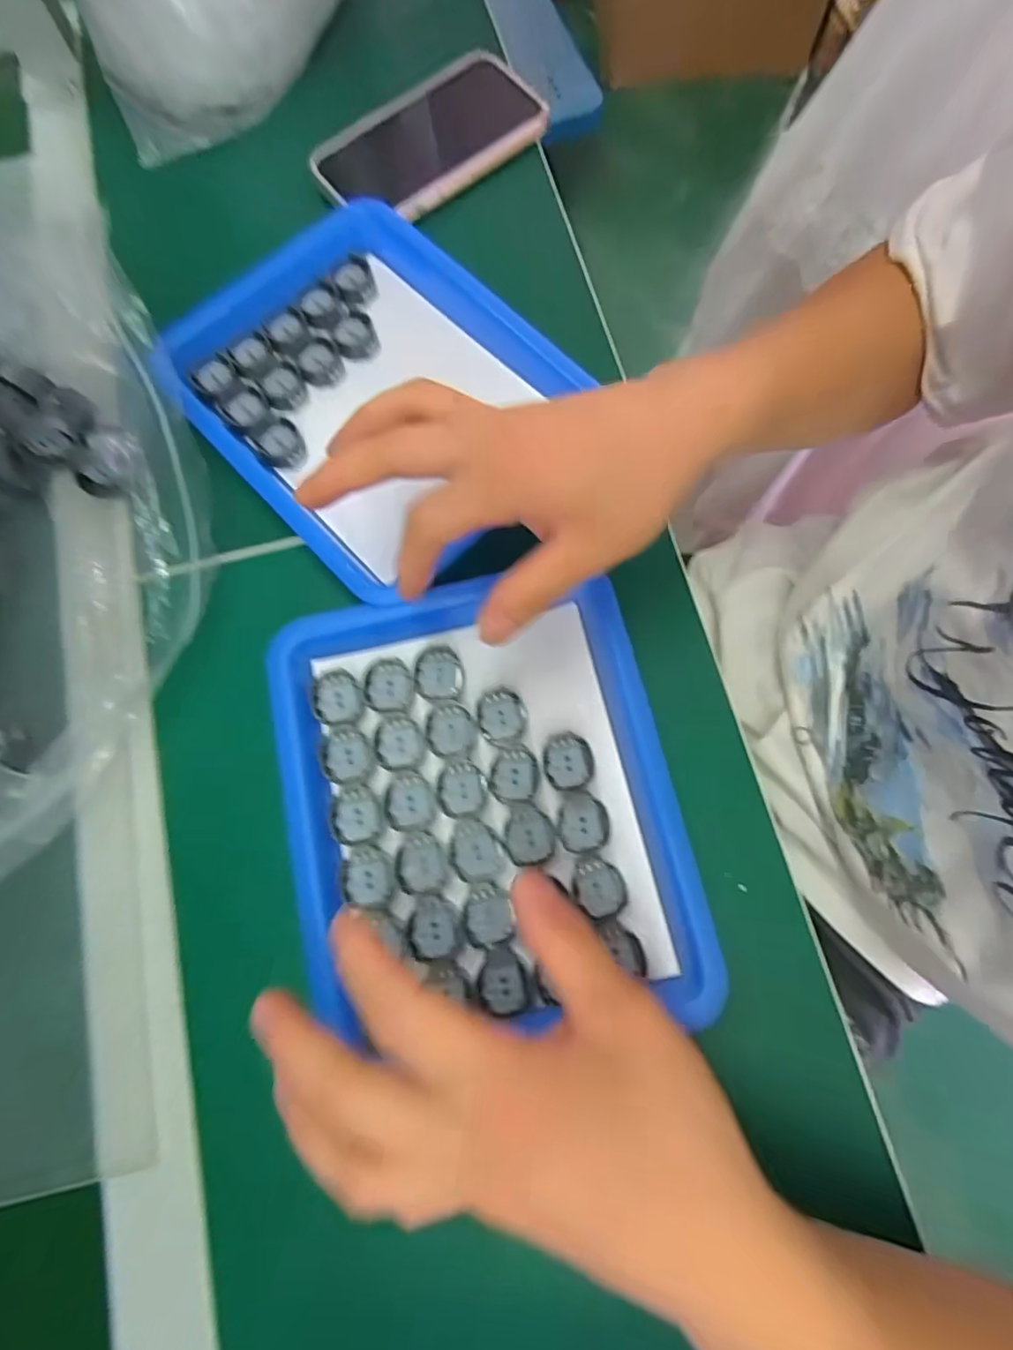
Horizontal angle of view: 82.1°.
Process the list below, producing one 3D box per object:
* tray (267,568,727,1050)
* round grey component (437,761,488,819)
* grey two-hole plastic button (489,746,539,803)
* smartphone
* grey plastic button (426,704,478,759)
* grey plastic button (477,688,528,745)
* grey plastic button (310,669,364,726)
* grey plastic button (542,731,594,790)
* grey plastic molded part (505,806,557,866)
[{"bbox_3d":[-0.015,0.056,0.277,0.178,0.029,0.201,-12,75,-2],"label":"tray"},{"bbox_3d":[-0.022,0.056,0.285,0.023,0.005,0.026,3,75,2],"label":"round grey component"},{"bbox_3d":[0.004,0.048,0.284,0.023,0.004,0.026,3,75,2],"label":"grey two-hole plastic button"},{"bbox_3d":[-0.050,-0.353,0.382,0.150,0.017,0.089,-39,78,-8],"label":"smartphone"},{"bbox_3d":[-0.027,0.028,0.290,0.024,0.004,0.027,1,75,2],"label":"grey plastic button"},{"bbox_3d":[-0.002,0.021,0.293,0.024,0.004,0.027,12,76,4],"label":"grey plastic button"},{"bbox_3d":[-0.086,0.012,0.294,0.024,0.005,0.026,0,75,1],"label":"grey plastic button"},{"bbox_3d":[0.030,0.042,0.285,0.024,0.004,0.027,-5,75,0],"label":"grey plastic button"},{"bbox_3d":[0.011,0.076,0.277,0.023,0.004,0.026,-7,75,-1],"label":"grey plastic molded part"}]

